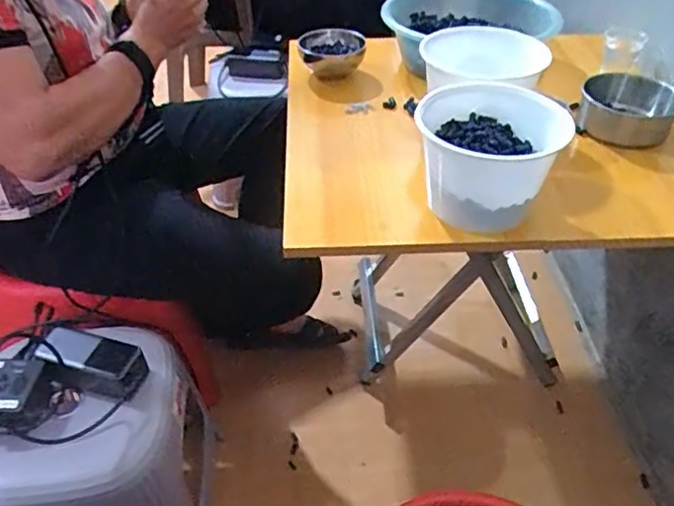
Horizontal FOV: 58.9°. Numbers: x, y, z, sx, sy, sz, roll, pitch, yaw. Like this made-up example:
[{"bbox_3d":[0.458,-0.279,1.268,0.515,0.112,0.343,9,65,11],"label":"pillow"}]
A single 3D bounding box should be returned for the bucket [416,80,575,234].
[{"bbox_3d":[0.175,-0.115,0.709,0.156,0.135,0.149,0,42,0],"label":"bucket"}]

